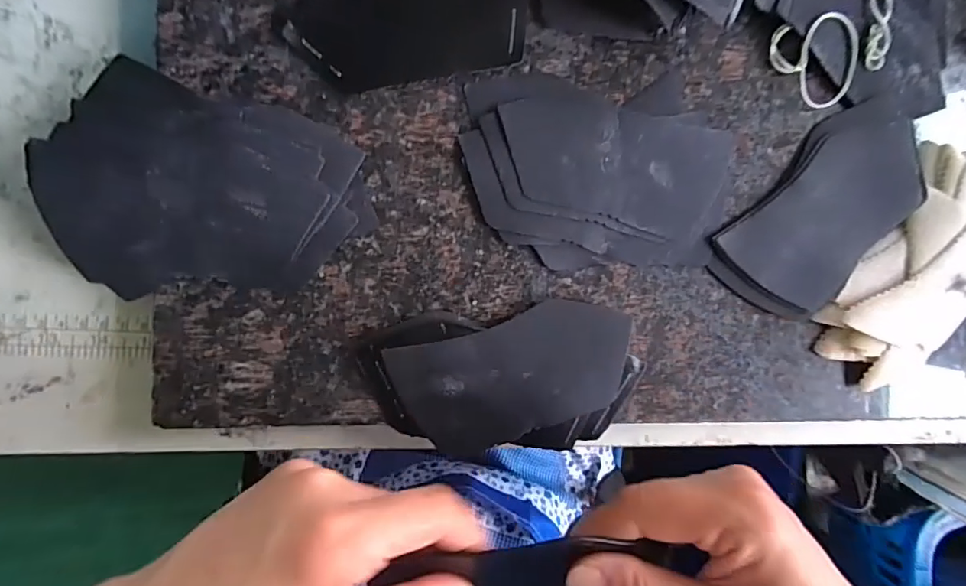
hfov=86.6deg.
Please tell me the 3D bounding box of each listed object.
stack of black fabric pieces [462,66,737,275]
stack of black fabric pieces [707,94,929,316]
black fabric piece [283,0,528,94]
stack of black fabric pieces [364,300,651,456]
[{"bbox_3d":[0.069,-0.069,0.293,0.150,0.008,0.107,-5,92,-8],"label":"stack of black fabric pieces"},{"bbox_3d":[0.211,-0.051,0.310,0.149,0.010,0.077,-45,97,-5],"label":"stack of black fabric pieces"},{"bbox_3d":[-0.037,-0.147,0.275,0.124,0.007,0.065,-10,92,-8],"label":"black fabric piece"},{"bbox_3d":[0.014,0.048,0.286,0.148,0.010,0.078,-4,92,-8],"label":"stack of black fabric pieces"}]

